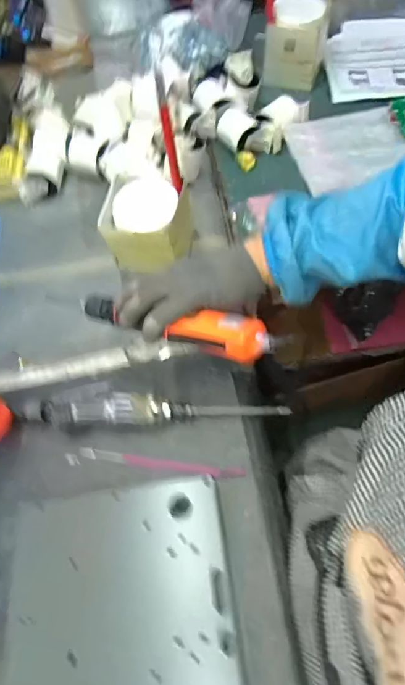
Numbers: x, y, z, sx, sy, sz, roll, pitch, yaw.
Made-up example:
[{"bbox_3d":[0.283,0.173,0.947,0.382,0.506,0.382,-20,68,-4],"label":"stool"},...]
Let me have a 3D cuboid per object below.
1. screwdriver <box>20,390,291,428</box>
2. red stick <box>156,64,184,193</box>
[{"bbox_3d":[-0.068,0.086,0.549,0.340,0.035,0.039,0,61,4],"label":"screwdriver"},{"bbox_3d":[-0.043,-0.268,0.562,0.016,0.172,0.013,-7,61,0],"label":"red stick"}]

